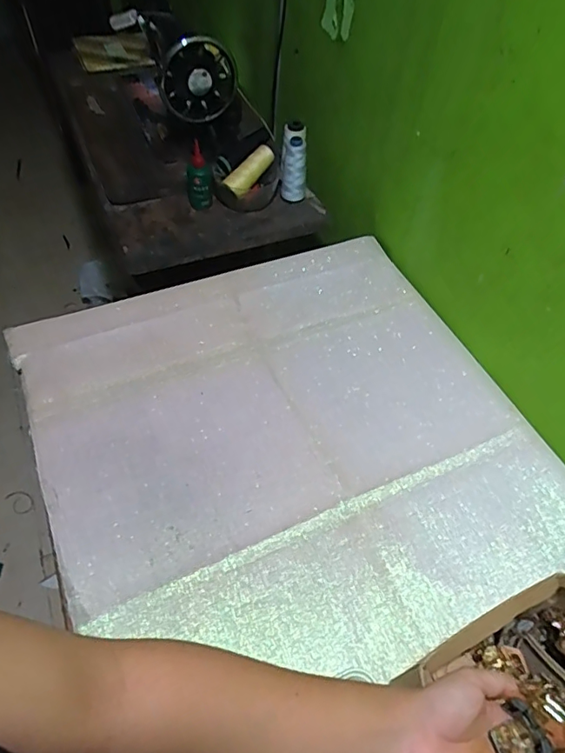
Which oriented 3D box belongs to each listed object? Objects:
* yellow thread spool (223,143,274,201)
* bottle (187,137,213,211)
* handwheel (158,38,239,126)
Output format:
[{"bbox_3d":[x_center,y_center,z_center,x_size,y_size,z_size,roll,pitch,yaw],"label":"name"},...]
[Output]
[{"bbox_3d":[-0.054,-0.377,0.925,0.031,0.035,0.113,37,80,24],"label":"yellow thread spool"},{"bbox_3d":[-0.149,-0.353,0.903,0.045,0.111,0.040,-4,52,-6],"label":"bottle"},{"bbox_3d":[-0.147,-0.526,0.899,0.128,0.120,0.054,-19,57,-17],"label":"handwheel"}]

